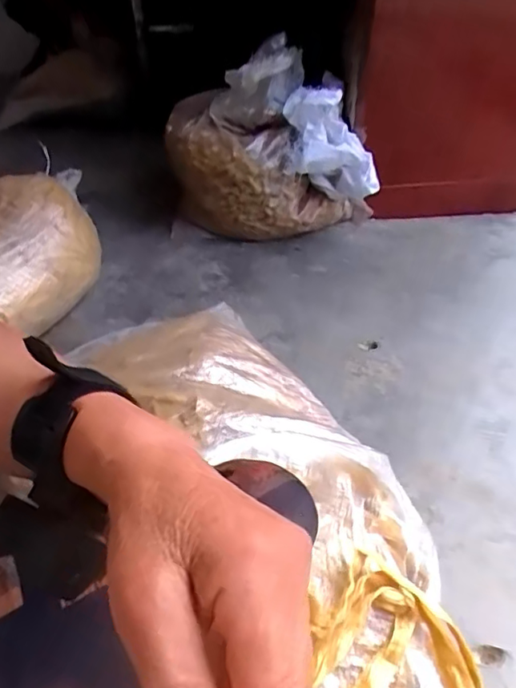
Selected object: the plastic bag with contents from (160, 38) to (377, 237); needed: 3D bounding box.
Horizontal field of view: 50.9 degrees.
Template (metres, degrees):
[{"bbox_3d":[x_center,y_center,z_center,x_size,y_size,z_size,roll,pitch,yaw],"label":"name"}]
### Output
[{"bbox_3d":[0.025,-0.482,1.354,0.497,0.384,0.287,-3,41,-4],"label":"plastic bag with contents"}]

